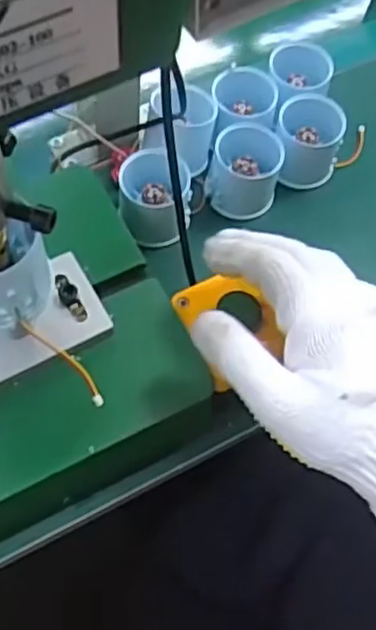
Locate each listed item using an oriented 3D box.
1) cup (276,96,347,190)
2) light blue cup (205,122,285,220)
[{"bbox_3d":[0.094,-0.133,0.548,0.051,0.059,0.051,1,63,-3],"label":"cup"},{"bbox_3d":[0.045,-0.109,0.537,0.052,0.056,0.050,1,63,-3],"label":"light blue cup"}]

